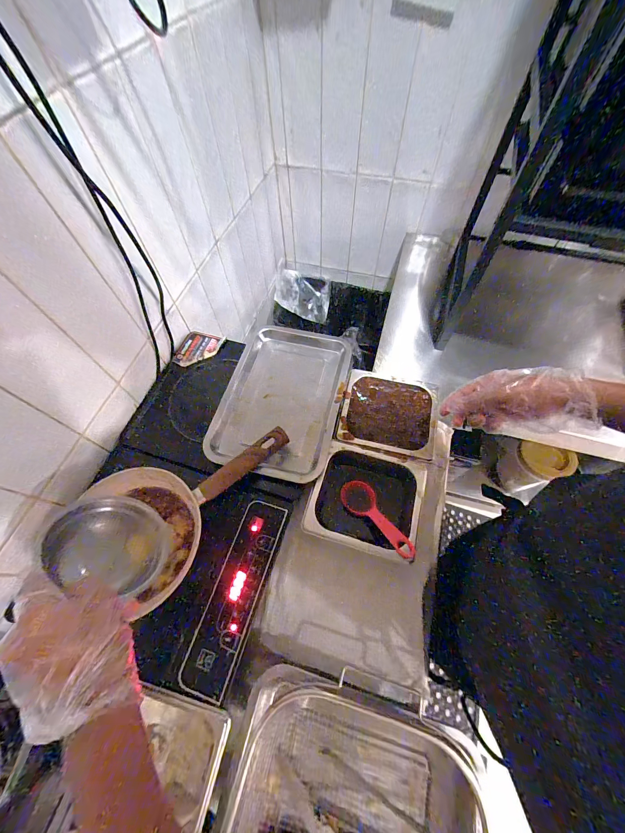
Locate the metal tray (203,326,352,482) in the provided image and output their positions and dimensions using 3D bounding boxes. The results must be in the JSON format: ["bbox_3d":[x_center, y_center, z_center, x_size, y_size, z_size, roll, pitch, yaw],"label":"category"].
[{"bbox_3d":[-0.058,-0.040,0.570,0.212,0.025,0.300,12,63,8],"label":"metal tray"}]

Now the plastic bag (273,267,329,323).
[{"bbox_3d":[-0.033,-0.459,1.153,0.194,0.146,0.137,1,62,2],"label":"plastic bag"}]

